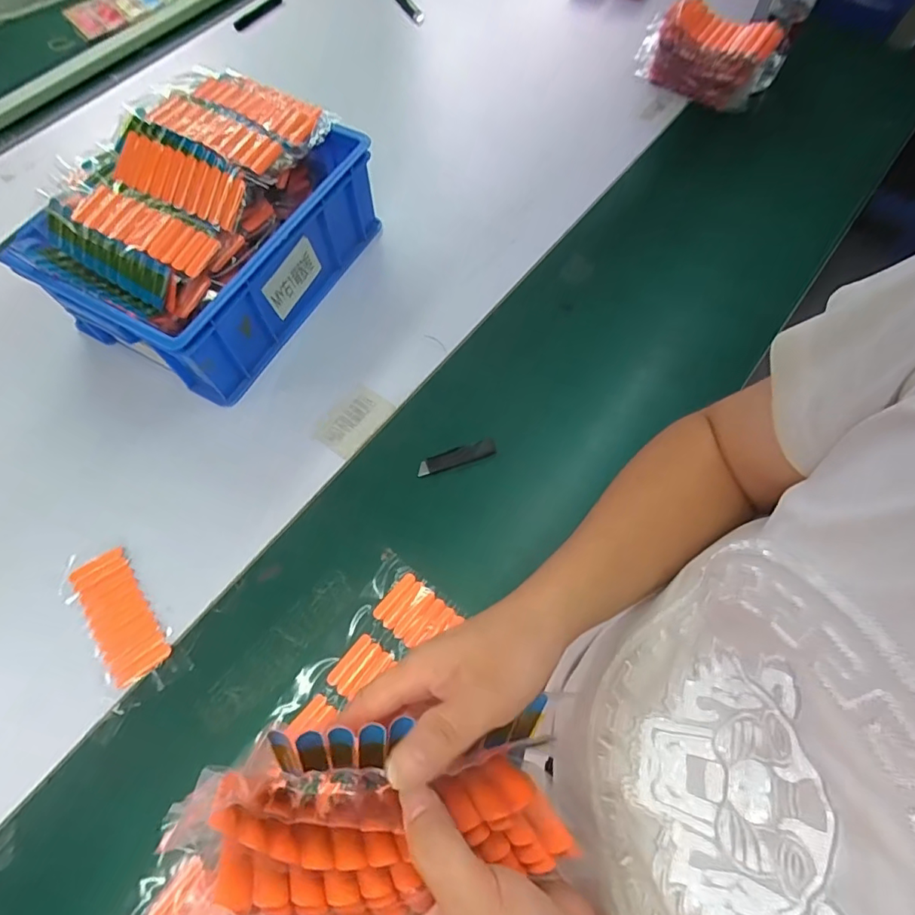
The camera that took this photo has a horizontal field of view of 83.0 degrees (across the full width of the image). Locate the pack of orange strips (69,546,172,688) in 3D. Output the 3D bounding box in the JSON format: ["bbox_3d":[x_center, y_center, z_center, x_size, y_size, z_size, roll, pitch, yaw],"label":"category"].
[{"bbox_3d":[-0.393,0.183,0.602,0.068,0.013,0.155,-35,70,-14],"label":"pack of orange strips"}]

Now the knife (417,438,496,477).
[{"bbox_3d":[-0.001,-0.001,0.674,0.105,0.009,0.026,-16,66,-6],"label":"knife"}]

